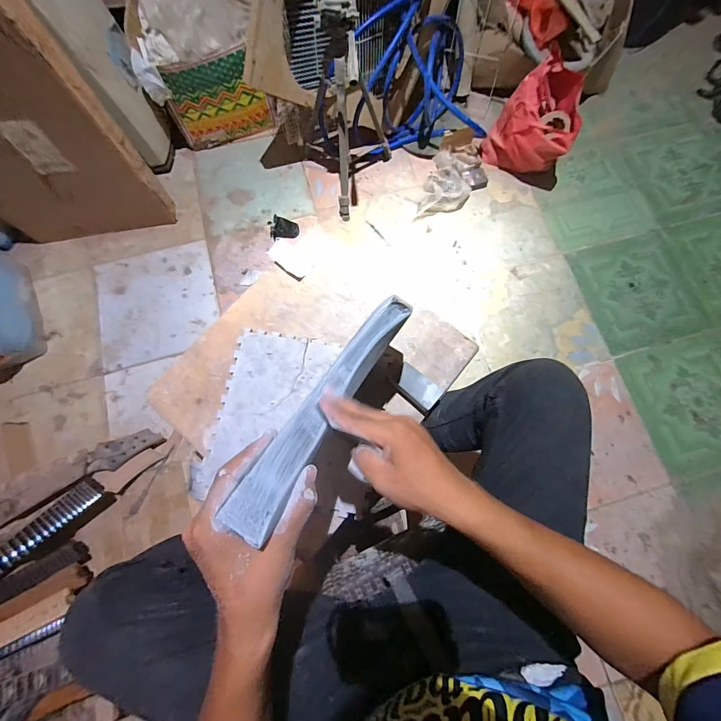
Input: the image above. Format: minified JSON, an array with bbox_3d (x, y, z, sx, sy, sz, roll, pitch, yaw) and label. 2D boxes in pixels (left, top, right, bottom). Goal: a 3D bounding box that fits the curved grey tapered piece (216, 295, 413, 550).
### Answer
[{"bbox_3d":[-0.024,0.031,0.353,0.044,0.048,0.318,30,47,6],"label":"curved grey tapered piece"}]

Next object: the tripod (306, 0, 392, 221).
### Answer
[{"bbox_3d":[-0.025,-0.717,1.008,0.290,0.522,0.294,-9,78,-2],"label":"tripod"}]

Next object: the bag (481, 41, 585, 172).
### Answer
[{"bbox_3d":[0.596,-0.789,1.133,0.257,0.267,0.231,41,81,8],"label":"bag"}]

